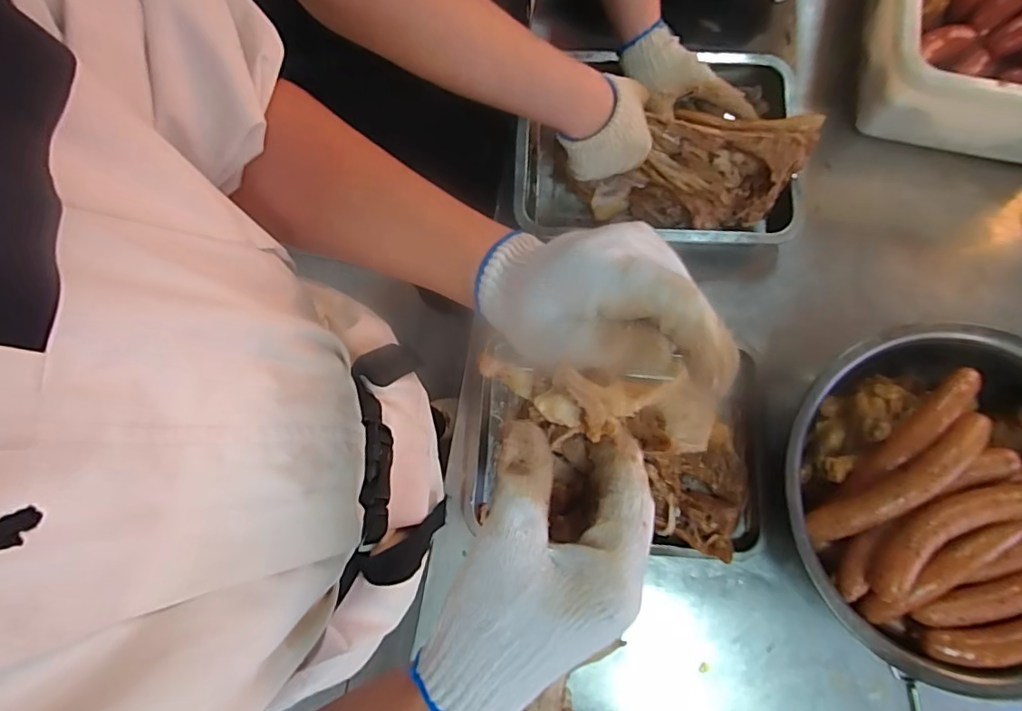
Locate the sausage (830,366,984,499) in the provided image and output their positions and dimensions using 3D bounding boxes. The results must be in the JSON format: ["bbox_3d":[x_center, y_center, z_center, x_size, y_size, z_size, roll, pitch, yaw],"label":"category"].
[{"bbox_3d":[0.402,0.078,0.534,0.183,0.031,0.025,-39,81,-6],"label":"sausage"}]

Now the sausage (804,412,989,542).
[{"bbox_3d":[0.389,0.122,0.521,0.201,0.046,0.034,-32,81,-5],"label":"sausage"}]

